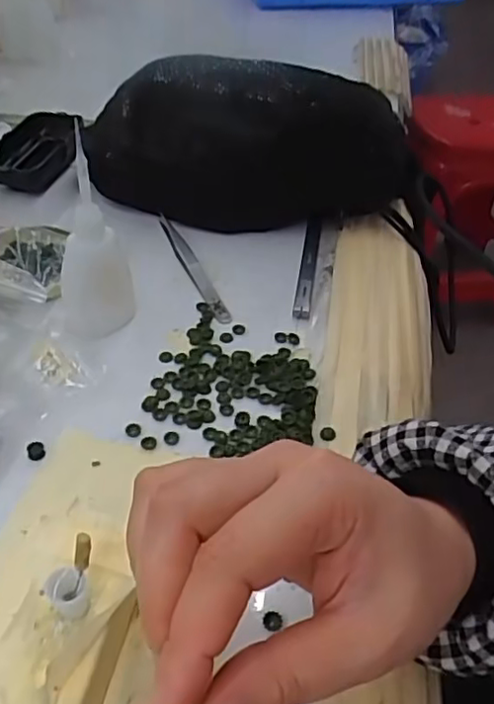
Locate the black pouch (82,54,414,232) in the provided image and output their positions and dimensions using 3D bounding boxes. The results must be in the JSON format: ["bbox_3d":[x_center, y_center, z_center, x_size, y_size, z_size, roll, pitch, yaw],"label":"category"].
[{"bbox_3d":[0.005,-0.167,0.483,0.243,0.106,0.091,4,43,-1],"label":"black pouch"}]

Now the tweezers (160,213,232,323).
[{"bbox_3d":[-0.040,-0.065,0.447,0.011,0.004,0.137,-13,46,-18],"label":"tweezers"}]

